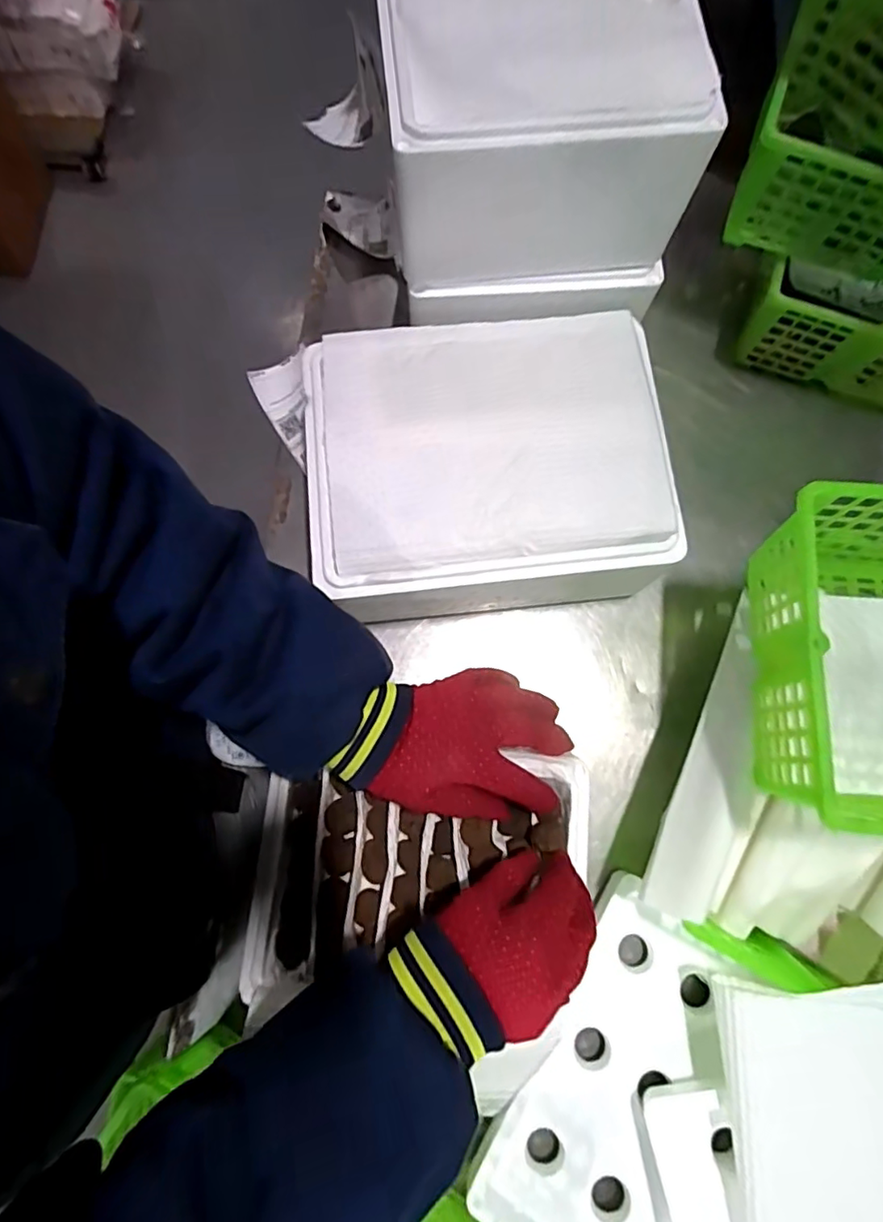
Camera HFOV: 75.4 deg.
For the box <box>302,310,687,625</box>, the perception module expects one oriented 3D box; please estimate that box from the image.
[{"bbox_3d":[0.033,-0.126,0.508,0.292,0.106,0.241,-8,78,-2],"label":"box"}]

